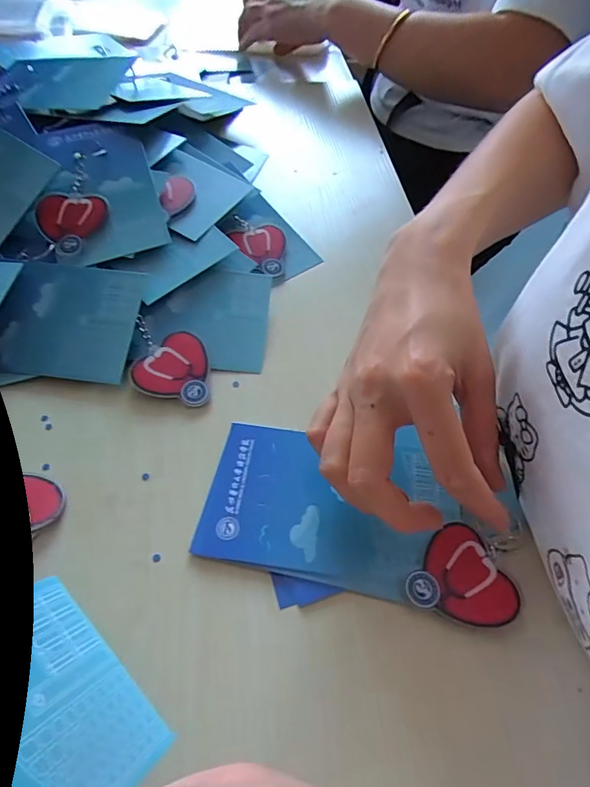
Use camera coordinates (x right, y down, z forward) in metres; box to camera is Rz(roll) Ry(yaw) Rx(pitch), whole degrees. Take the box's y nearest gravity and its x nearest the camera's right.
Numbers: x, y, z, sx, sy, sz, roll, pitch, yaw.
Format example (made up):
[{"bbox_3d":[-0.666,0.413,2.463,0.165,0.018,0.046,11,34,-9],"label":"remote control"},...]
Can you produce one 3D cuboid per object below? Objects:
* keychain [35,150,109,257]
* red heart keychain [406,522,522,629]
[{"bbox_3d":[-0.161,-0.128,0.340,0.050,0.010,0.056,-22,59,-17],"label":"keychain"},{"bbox_3d":[0.086,0.090,0.235,0.054,0.007,0.048,13,56,7],"label":"red heart keychain"}]

